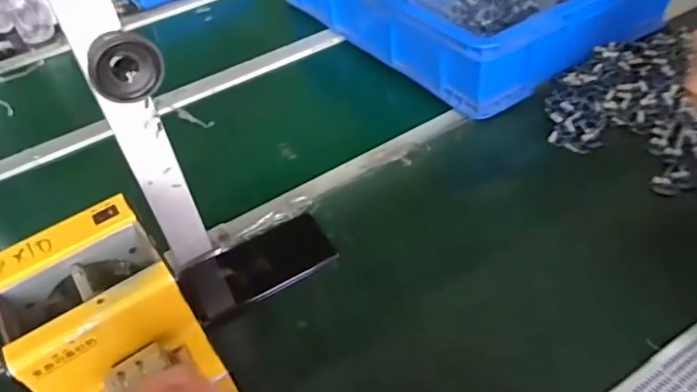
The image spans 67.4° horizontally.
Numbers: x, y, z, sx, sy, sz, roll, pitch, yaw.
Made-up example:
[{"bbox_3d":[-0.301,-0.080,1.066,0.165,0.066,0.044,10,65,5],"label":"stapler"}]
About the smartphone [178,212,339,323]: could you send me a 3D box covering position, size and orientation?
[{"bbox_3d":[-0.100,0.076,0.583,0.161,0.010,0.080,-23,46,-14],"label":"smartphone"}]

